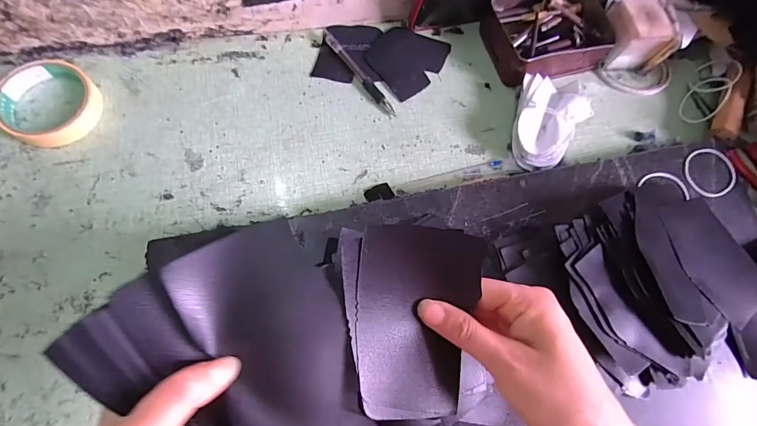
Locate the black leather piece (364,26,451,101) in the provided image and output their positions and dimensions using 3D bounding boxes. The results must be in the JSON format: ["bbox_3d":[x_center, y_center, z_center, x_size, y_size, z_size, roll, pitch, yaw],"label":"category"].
[{"bbox_3d":[0.031,-0.180,0.451,0.078,0.004,0.096,36,69,5],"label":"black leather piece"}]

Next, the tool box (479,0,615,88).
[{"bbox_3d":[0.197,-0.212,0.450,0.140,0.044,0.106,-18,74,-11],"label":"tool box"}]

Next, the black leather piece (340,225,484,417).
[{"bbox_3d":[0.017,0.062,0.226,0.080,0.013,0.108,3,94,-14],"label":"black leather piece"}]

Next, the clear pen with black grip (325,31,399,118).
[{"bbox_3d":[-0.022,-0.157,0.433,0.012,0.014,0.125,-37,78,-15],"label":"clear pen with black grip"}]

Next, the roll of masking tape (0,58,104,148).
[{"bbox_3d":[-0.325,-0.111,0.382,0.084,0.022,0.095,-43,80,-17],"label":"roll of masking tape"}]

